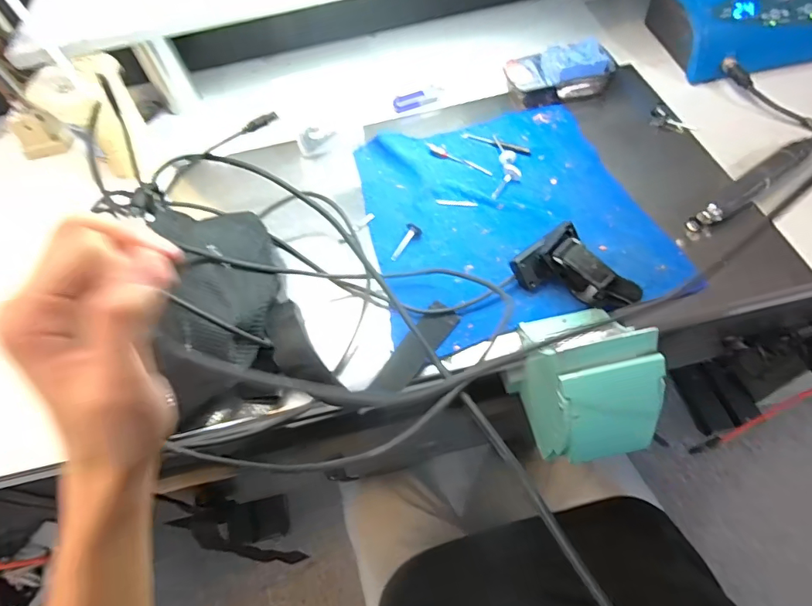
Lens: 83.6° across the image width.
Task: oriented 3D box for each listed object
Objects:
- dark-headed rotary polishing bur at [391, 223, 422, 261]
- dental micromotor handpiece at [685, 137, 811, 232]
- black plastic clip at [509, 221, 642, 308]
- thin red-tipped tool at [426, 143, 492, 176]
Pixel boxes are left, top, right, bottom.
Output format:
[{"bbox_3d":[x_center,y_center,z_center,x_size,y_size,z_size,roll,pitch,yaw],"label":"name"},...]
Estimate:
[{"bbox_3d":[-0.001,-0.064,0.470,0.014,0.016,0.043,33,65,23],"label":"dark-headed rotary polishing bur"},{"bbox_3d":[0.353,-0.122,0.465,0.183,0.025,0.026,-34,60,-14],"label":"dental micromotor handpiece"},{"bbox_3d":[0.158,-0.035,0.411,0.104,0.045,0.061,22,63,20],"label":"black plastic clip"},{"bbox_3d":[0.060,-0.168,0.532,0.094,0.004,0.014,35,66,24],"label":"thin red-tipped tool"}]

